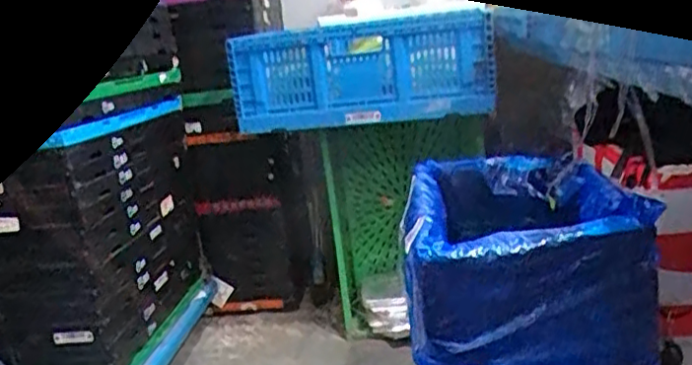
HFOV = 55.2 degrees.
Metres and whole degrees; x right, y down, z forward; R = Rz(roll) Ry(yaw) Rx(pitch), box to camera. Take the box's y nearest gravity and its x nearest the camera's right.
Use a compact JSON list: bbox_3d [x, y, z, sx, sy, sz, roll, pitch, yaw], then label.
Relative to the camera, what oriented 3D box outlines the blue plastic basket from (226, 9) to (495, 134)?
[{"bbox_3d":[0.043,-0.258,1.548,0.576,0.214,0.206,-3,14,13],"label":"blue plastic basket"}]

